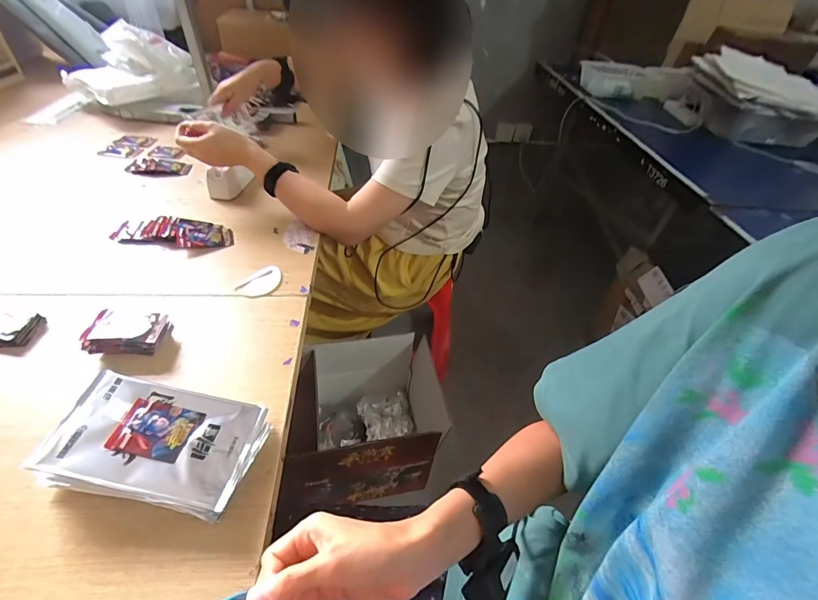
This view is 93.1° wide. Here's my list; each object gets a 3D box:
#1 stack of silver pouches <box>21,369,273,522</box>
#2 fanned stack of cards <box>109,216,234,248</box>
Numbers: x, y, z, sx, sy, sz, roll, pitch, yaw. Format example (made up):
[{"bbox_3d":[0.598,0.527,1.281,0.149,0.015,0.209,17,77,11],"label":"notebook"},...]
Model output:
[{"bbox_3d":[-0.245,0.144,0.387,0.178,0.054,0.109,7,44,2],"label":"stack of silver pouches"},{"bbox_3d":[-0.409,-0.118,0.673,0.193,0.027,0.068,1,44,-4],"label":"fanned stack of cards"}]

